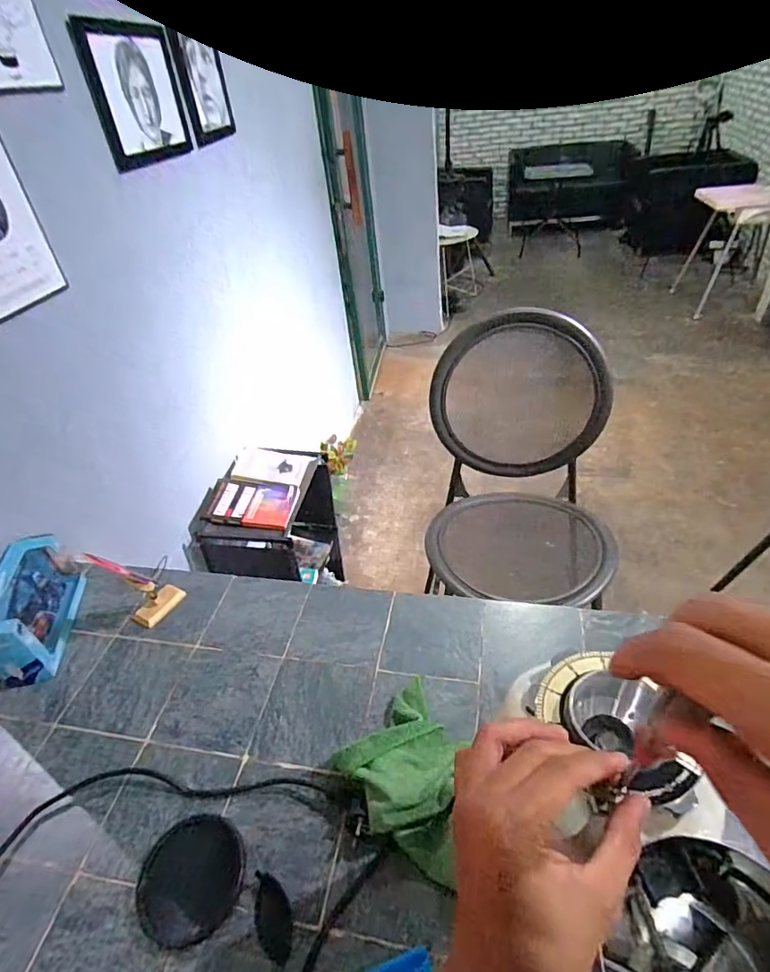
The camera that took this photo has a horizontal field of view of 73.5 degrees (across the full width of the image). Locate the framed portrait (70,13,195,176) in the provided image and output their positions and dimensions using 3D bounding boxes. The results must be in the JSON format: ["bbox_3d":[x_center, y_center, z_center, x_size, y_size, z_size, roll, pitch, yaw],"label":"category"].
[{"bbox_3d":[-0.560,-0.893,1.186,0.013,0.254,0.346,6,40,9],"label":"framed portrait"}]

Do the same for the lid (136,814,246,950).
[{"bbox_3d":[-0.216,0.434,0.575,0.122,0.007,0.114,-4,38,3],"label":"lid"}]

